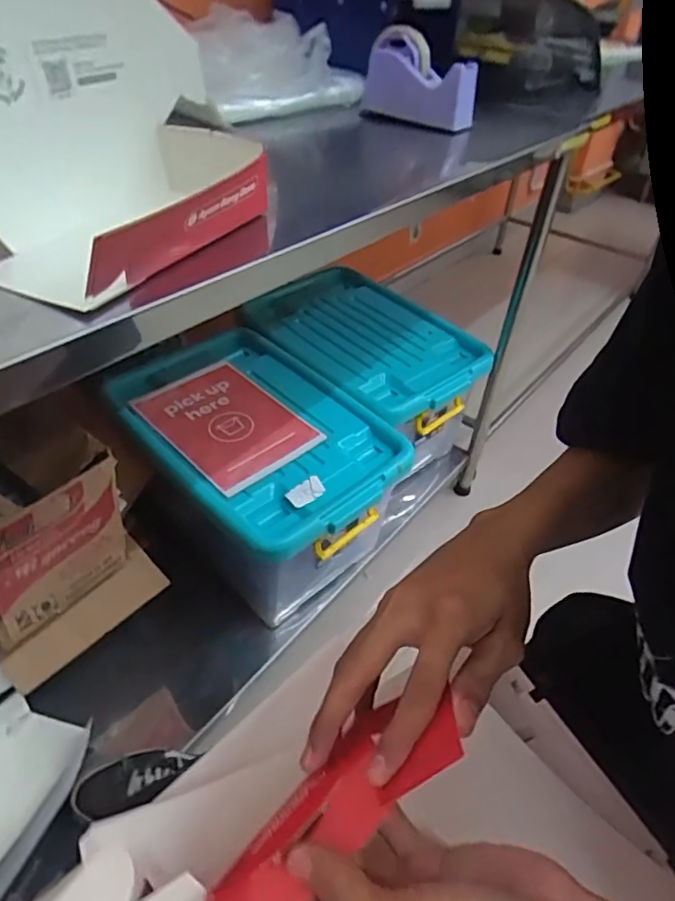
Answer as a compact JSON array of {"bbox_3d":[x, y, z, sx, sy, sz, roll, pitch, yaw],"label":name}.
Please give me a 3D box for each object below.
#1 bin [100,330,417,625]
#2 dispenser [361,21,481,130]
[{"bbox_3d":[-0.122,0.075,1.075,0.433,0.297,0.343,34,49,30],"label":"bin"},{"bbox_3d":[0.113,-0.517,0.800,0.164,0.098,0.045,32,48,28],"label":"dispenser"}]

